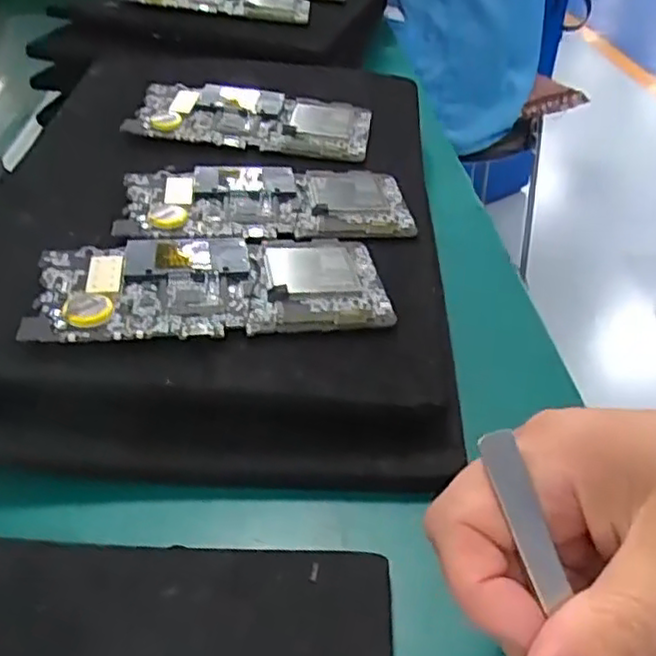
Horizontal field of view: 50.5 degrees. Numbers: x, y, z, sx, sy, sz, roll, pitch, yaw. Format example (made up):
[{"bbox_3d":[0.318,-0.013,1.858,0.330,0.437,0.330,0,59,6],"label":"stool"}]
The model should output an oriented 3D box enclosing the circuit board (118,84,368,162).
[{"bbox_3d":[-0.050,-0.140,0.462,0.153,0.007,0.068,8,50,1],"label":"circuit board"}]

